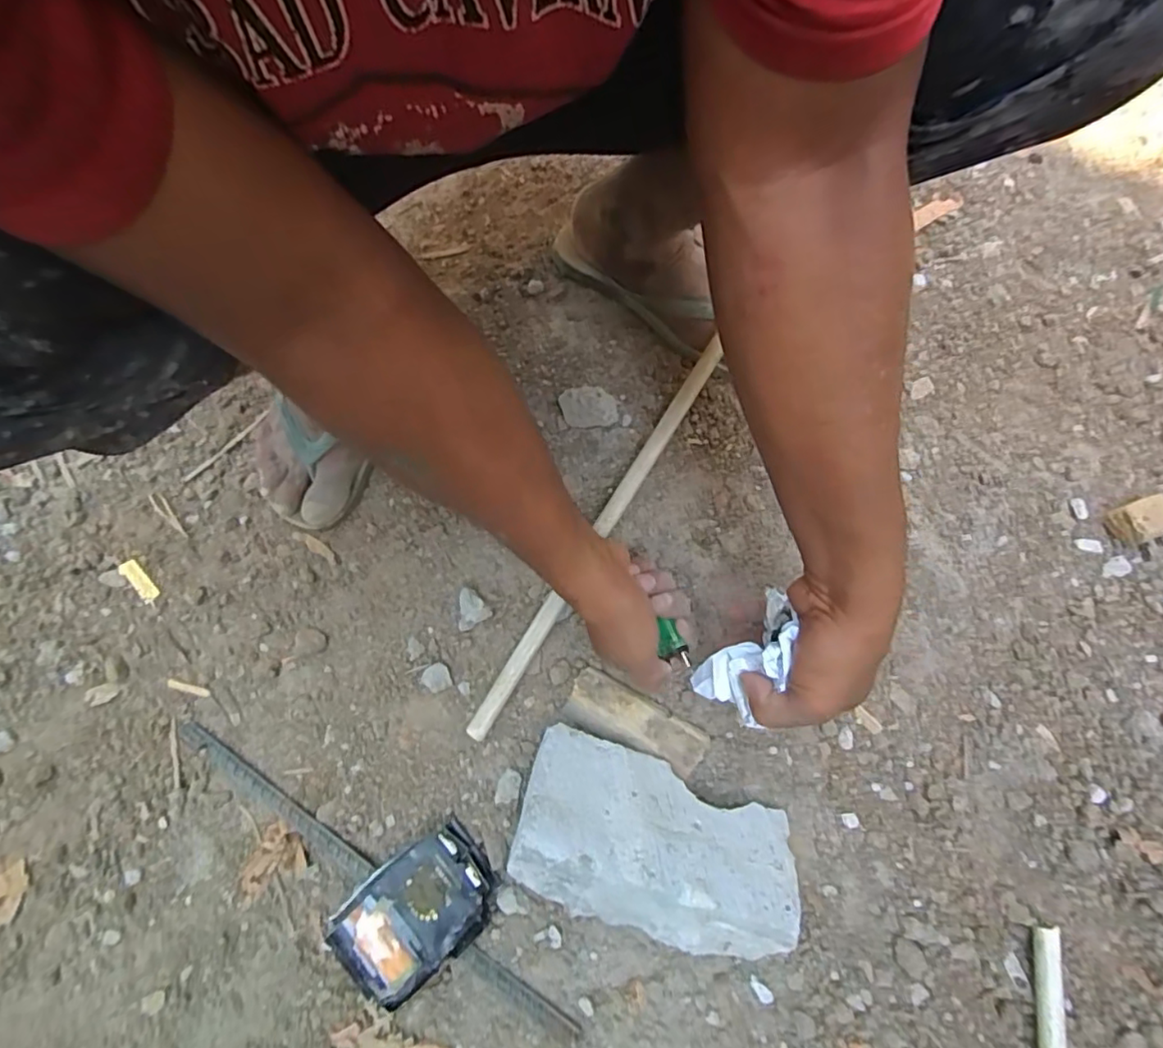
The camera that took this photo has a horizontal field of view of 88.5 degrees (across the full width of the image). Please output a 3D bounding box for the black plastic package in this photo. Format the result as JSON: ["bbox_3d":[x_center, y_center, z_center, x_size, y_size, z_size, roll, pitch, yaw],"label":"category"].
[{"bbox_3d":[-0.119,0.285,0.439,0.113,0.025,0.078,-35,70,-12],"label":"black plastic package"}]

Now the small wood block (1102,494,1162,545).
[{"bbox_3d":[0.513,-0.004,0.545,0.048,0.029,0.036,-20,68,-7],"label":"small wood block"}]

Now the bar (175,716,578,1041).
[{"bbox_3d":[-0.169,0.263,0.458,0.384,0.010,0.014,29,71,13],"label":"bar"}]

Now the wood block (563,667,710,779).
[{"bbox_3d":[0.044,0.160,0.485,0.113,0.015,0.043,22,70,11],"label":"wood block"}]

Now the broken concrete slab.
[{"bbox_3d":[0.052,0.227,0.421,0.202,0.077,0.114,16,68,9],"label":"broken concrete slab"}]

